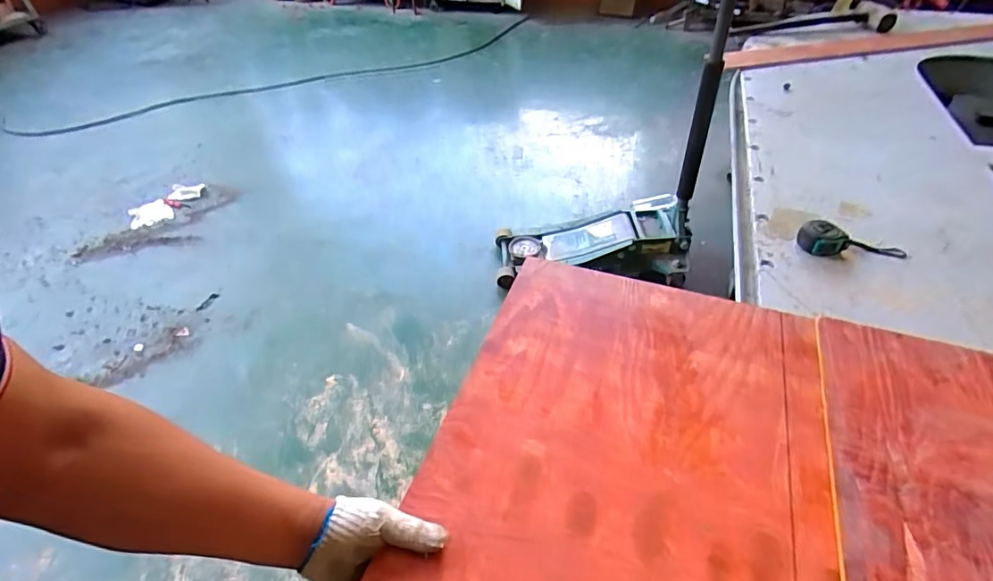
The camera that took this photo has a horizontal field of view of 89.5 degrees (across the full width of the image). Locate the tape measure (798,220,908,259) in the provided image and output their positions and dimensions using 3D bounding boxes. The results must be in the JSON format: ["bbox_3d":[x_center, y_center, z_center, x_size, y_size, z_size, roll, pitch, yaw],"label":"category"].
[{"bbox_3d":[0.643,-0.093,0.907,0.183,0.050,0.059,-2,42,-1],"label":"tape measure"}]

